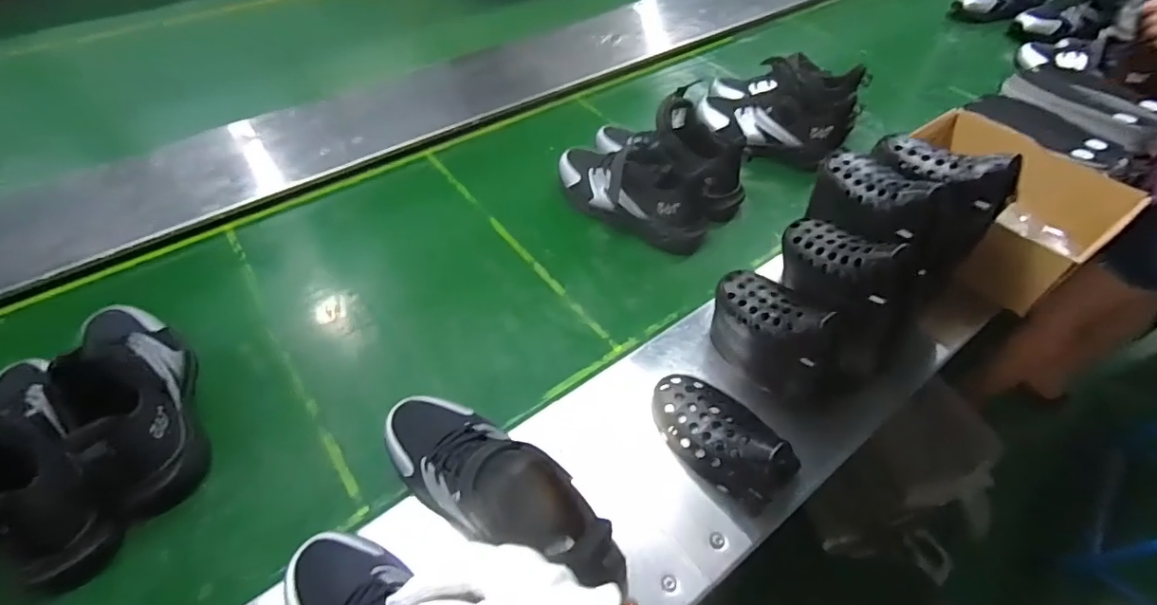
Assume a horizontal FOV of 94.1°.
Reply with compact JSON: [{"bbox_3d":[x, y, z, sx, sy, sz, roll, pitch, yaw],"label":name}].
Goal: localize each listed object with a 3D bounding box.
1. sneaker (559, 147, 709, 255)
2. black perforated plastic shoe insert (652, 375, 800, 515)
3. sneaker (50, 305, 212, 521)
[{"bbox_3d":[0.074,-0.171,0.803,0.262,0.102,0.091,36,57,27],"label":"sneaker"},{"bbox_3d":[0.144,0.132,0.555,0.083,0.087,0.155,-29,55,-23],"label":"black perforated plastic shoe insert"},{"bbox_3d":[-0.482,0.081,0.574,0.087,0.135,0.257,-24,54,-20],"label":"sneaker"}]

